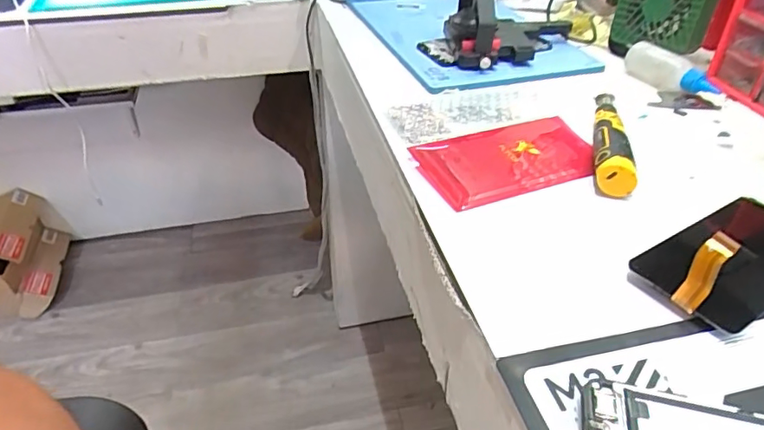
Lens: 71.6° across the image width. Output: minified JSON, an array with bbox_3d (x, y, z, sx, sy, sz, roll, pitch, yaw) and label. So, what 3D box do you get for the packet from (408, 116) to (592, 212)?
[{"bbox_3d":[0.111,-0.050,0.460,0.164,0.015,0.095,-14,40,-18],"label":"packet"}]

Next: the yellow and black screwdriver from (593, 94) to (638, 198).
[{"bbox_3d":[0.199,-0.073,0.470,0.029,0.030,0.165,9,38,11],"label":"yellow and black screwdriver"}]

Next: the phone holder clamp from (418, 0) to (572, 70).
[{"bbox_3d":[0.138,-0.251,0.637,0.162,0.112,0.124,-31,47,-34],"label":"phone holder clamp"}]

